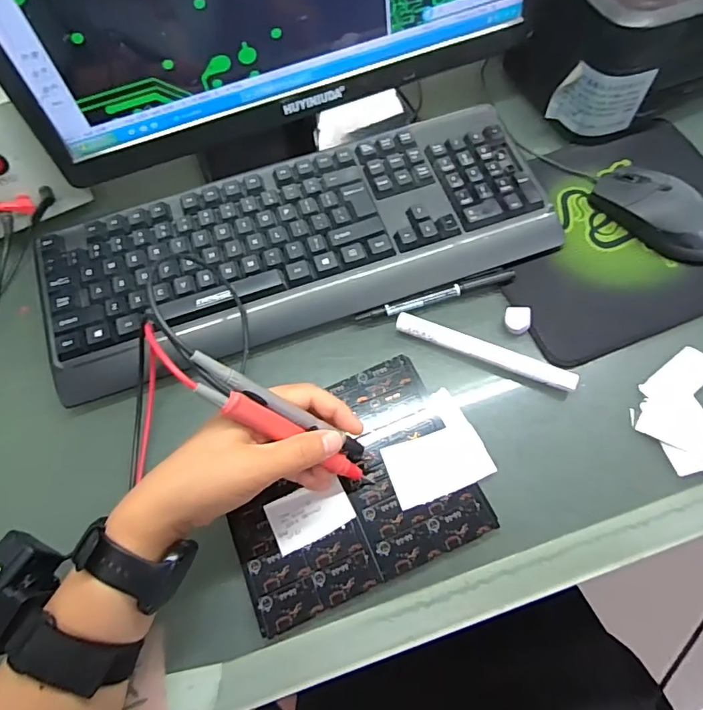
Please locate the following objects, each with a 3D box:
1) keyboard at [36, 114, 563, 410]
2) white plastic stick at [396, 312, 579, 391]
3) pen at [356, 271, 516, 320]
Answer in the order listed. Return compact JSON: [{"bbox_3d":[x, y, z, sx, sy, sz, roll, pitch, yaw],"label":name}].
[{"bbox_3d":[-0.045,-0.099,0.429,0.431,0.042,0.158,-19,64,-6],"label":"keyboard"},{"bbox_3d":[0.106,-0.003,0.390,0.144,0.014,0.015,21,67,13],"label":"white plastic stick"},{"bbox_3d":[0.073,-0.048,0.417,0.138,0.012,0.010,-16,64,-5],"label":"pen"}]

